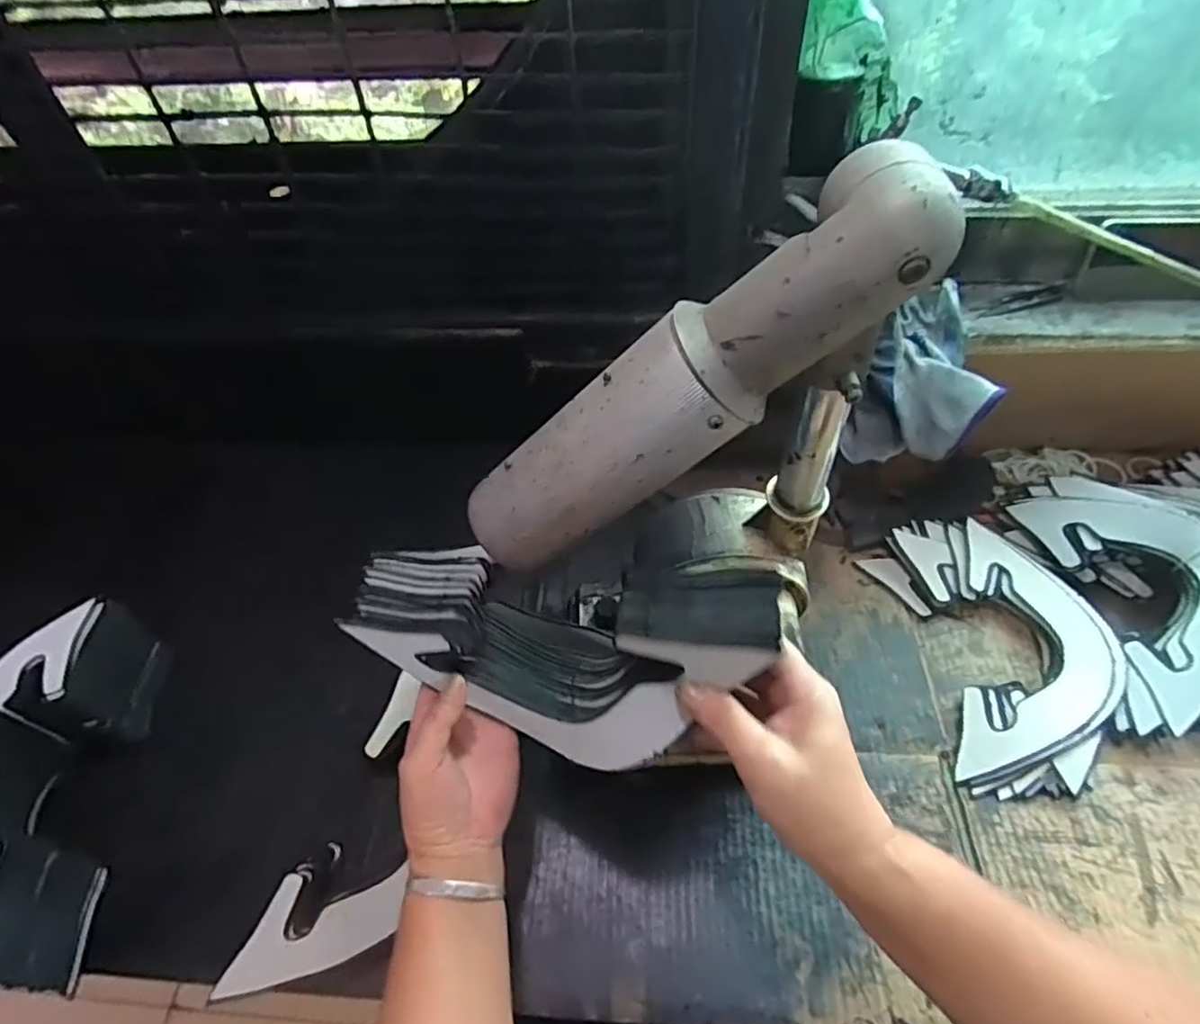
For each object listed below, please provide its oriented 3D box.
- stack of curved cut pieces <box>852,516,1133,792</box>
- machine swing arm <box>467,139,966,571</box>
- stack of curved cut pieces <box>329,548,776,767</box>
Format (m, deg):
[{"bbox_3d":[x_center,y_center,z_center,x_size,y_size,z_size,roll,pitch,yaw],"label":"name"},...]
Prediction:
[{"bbox_3d":[0.381,0.118,0.595,0.167,0.033,0.257,-6,52,-2],"label":"stack of curved cut pieces"},{"bbox_3d":[0.032,-0.054,0.298,0.266,0.053,0.058,-36,45,31],"label":"machine swing arm"},{"bbox_3d":[-0.037,0.078,0.388,0.259,0.134,0.078,14,54,13],"label":"stack of curved cut pieces"}]

